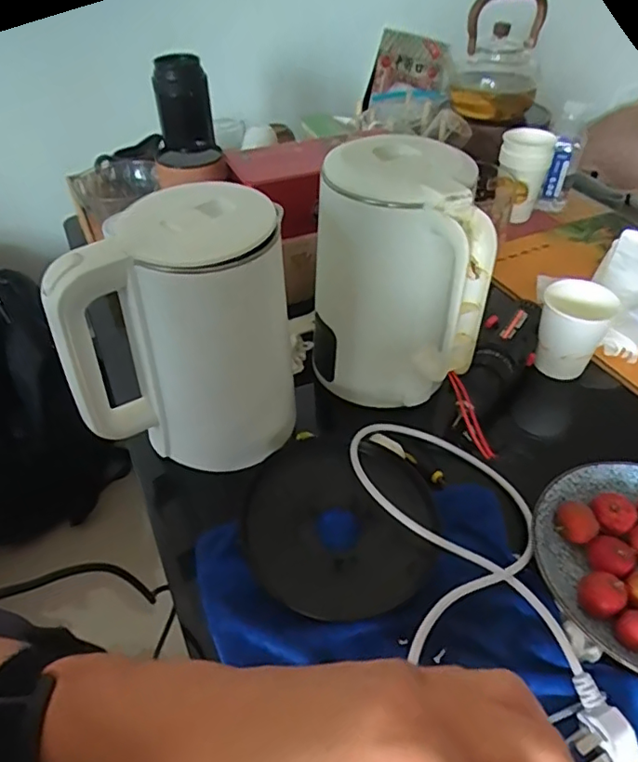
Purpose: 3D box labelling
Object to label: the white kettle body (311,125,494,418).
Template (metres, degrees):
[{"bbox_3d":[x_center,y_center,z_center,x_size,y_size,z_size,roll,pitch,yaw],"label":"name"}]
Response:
[{"bbox_3d":[0.068,-0.089,0.536,0.140,0.226,0.153,1,43,1],"label":"white kettle body"}]

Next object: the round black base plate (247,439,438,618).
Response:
[{"bbox_3d":[0.019,0.115,0.462,0.154,0.018,0.158,0,43,0],"label":"round black base plate"}]

